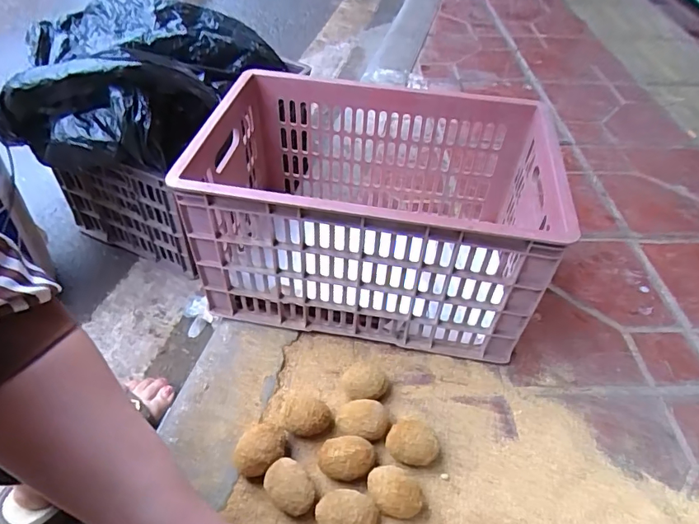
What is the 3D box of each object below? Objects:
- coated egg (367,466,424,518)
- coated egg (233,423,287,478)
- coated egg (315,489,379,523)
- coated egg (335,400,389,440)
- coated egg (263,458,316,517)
[{"bbox_3d":[0.050,0.257,0.526,0.063,0.043,0.047,31,53,24],"label":"coated egg"},{"bbox_3d":[-0.103,0.220,0.553,0.066,0.041,0.047,-34,57,-29],"label":"coated egg"},{"bbox_3d":[-0.003,0.274,0.510,0.066,0.046,0.048,6,47,3],"label":"coated egg"},{"bbox_3d":[0.016,0.197,0.581,0.062,0.045,0.049,-11,49,-12],"label":"coated egg"},{"bbox_3d":[-0.065,0.254,0.529,0.061,0.044,0.044,31,53,24],"label":"coated egg"}]

